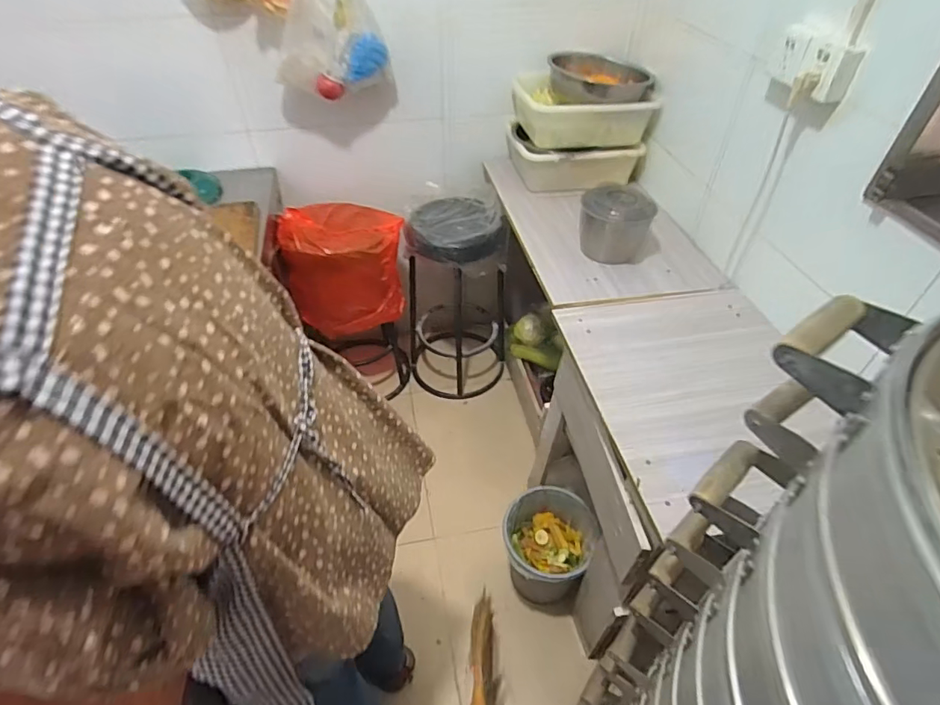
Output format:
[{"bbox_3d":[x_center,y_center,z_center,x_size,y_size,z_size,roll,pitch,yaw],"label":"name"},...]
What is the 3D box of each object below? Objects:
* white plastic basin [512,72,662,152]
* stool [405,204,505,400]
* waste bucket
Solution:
[{"bbox_3d":[0.347,-0.749,1.587,0.392,0.126,0.278,-5,46,-6],"label":"white plastic basin"},{"bbox_3d":[-0.043,-0.192,1.840,0.354,0.695,0.375,1,46,-1],"label":"stool"},{"bbox_3d":[0.202,0.535,1.387,0.223,0.250,0.235,1,46,-1],"label":"waste bucket"}]

